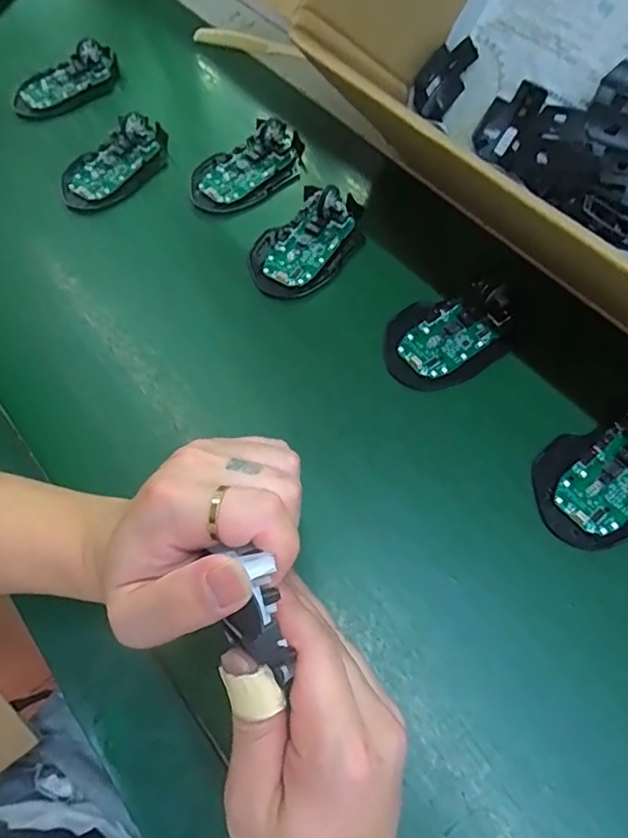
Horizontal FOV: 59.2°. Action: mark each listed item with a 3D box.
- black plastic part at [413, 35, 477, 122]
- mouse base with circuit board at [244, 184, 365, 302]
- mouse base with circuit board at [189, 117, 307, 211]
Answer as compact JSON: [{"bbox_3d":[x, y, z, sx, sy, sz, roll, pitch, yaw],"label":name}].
[{"bbox_3d":[0.117,-0.305,0.495,0.046,0.065,0.007,12,41,-38],"label":"black plastic part"},{"bbox_3d":[-0.006,-0.156,0.468,0.072,0.023,0.117,36,72,18],"label":"mouse base with circuit board"},{"bbox_3d":[-0.061,-0.236,0.514,0.115,0.024,0.064,-32,67,-11],"label":"mouse base with circuit board"}]

